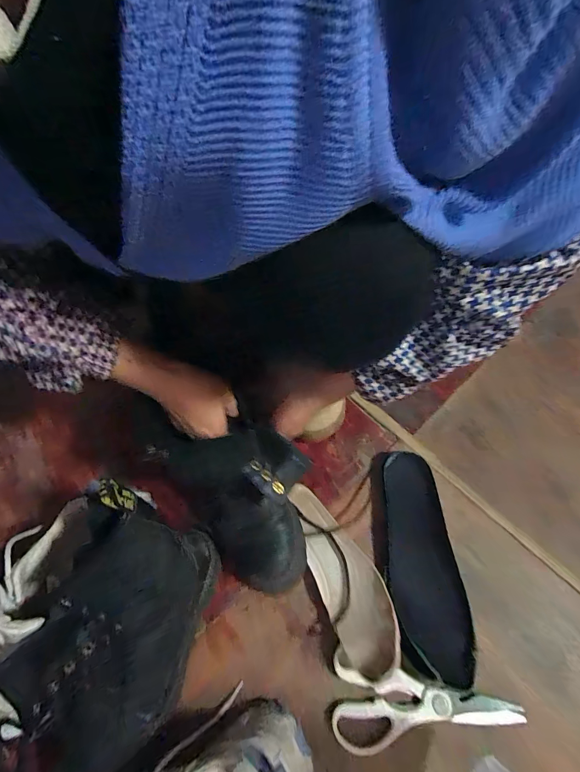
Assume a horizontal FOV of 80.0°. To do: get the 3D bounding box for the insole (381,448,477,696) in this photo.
[{"bbox_3d":[0.160,0.207,0.427,0.076,0.031,0.242,-2,60,1],"label":"insole"}]

